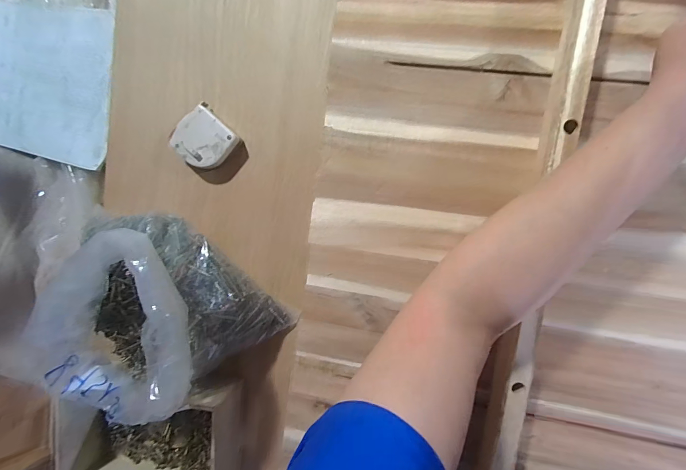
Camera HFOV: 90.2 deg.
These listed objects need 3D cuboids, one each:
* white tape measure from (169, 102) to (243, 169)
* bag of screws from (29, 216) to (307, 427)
[{"bbox_3d":[-0.159,-0.109,0.399,0.066,0.030,0.060,45,99,3],"label":"white tape measure"},{"bbox_3d":[-0.203,0.097,0.365,0.200,0.134,0.191,-43,87,9],"label":"bag of screws"}]

